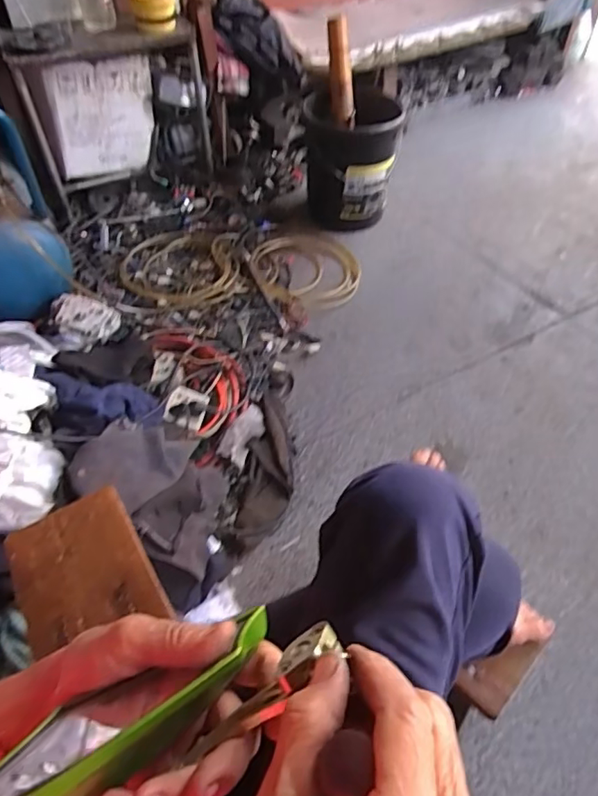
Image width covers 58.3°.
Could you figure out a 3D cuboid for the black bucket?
[{"bbox_3d":[0.157,-0.767,1.742,0.269,0.362,0.291,0,51,1],"label":"black bucket"}]

